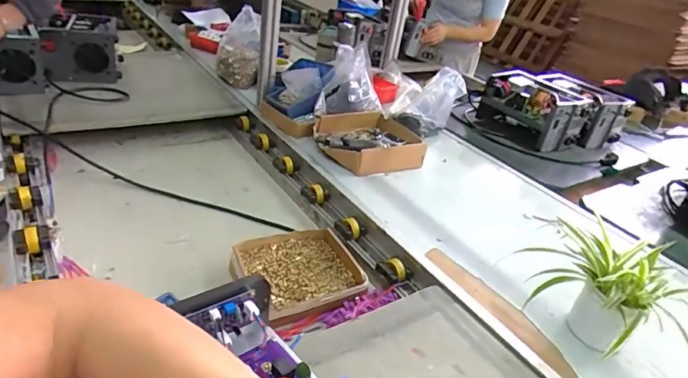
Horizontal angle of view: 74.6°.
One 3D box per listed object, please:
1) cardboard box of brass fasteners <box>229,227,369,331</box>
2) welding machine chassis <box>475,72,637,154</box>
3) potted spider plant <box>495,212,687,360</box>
[{"bbox_3d":[-0.087,0.154,0.862,0.219,0.040,0.211,-8,35,-28],"label":"cardboard box of brass fasteners"},{"bbox_3d":[0.720,-0.265,1.526,0.426,0.177,0.291,-7,34,-26],"label":"welding machine chassis"},{"bbox_3d":[0.409,0.160,0.732,0.201,0.159,0.215,2,32,-9],"label":"potted spider plant"}]

